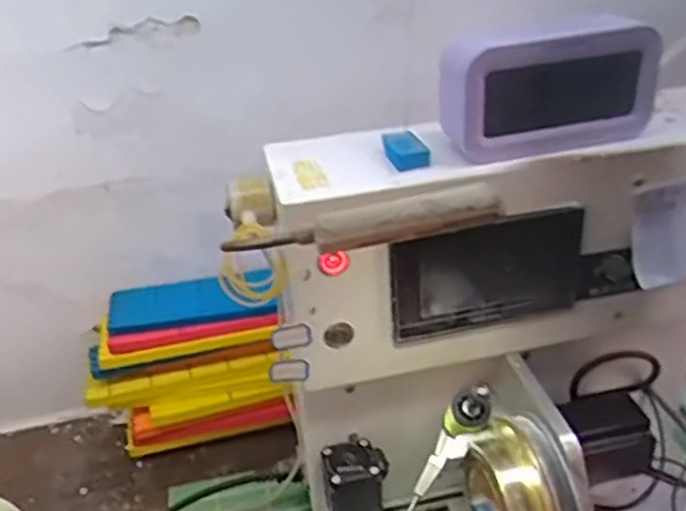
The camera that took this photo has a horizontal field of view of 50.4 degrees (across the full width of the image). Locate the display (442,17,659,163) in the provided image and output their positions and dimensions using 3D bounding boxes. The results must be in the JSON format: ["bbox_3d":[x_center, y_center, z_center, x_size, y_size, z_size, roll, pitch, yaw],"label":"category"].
[{"bbox_3d":[0.138,-0.111,0.476,0.146,0.082,0.044,-8,30,-9],"label":"display"}]

